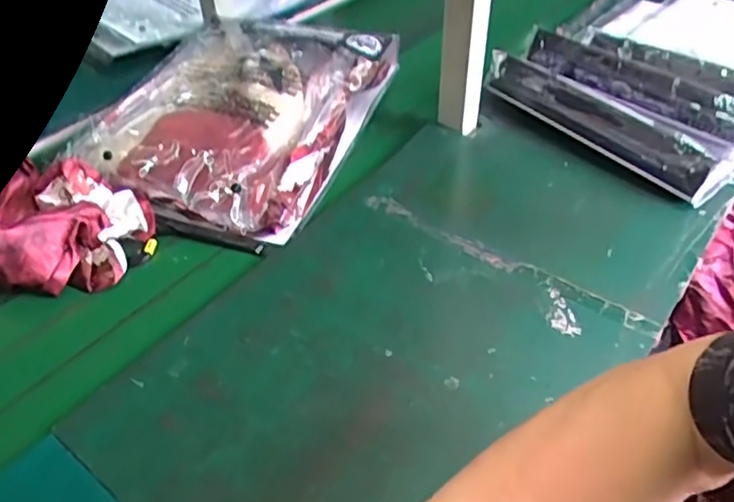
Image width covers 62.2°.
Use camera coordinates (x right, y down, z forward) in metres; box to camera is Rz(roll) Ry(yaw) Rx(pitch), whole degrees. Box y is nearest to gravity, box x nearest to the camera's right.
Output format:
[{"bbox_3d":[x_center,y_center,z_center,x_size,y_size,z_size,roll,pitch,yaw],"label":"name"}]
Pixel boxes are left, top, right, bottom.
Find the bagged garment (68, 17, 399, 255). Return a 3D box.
[{"bbox_3d":[-0.153,-0.186,0.769,0.275,0.076,0.402,13,45,13],"label":"bagged garment"}]

